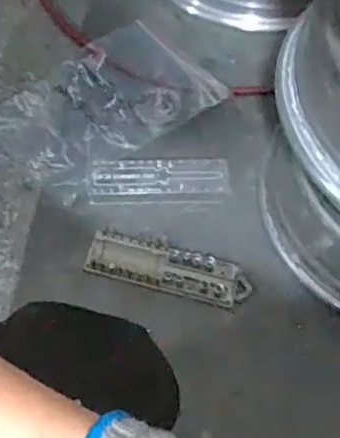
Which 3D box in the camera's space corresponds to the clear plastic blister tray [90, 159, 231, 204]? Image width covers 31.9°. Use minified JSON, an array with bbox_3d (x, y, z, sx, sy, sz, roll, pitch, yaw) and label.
[{"bbox_3d":[-0.013,-0.057,0.822,0.192,0.023,0.067,-5,60,-4],"label":"clear plastic blister tray"}]

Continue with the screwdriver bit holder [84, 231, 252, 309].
[{"bbox_3d":[-0.002,0.065,0.766,0.212,0.036,0.062,13,64,5],"label":"screwdriver bit holder"}]

